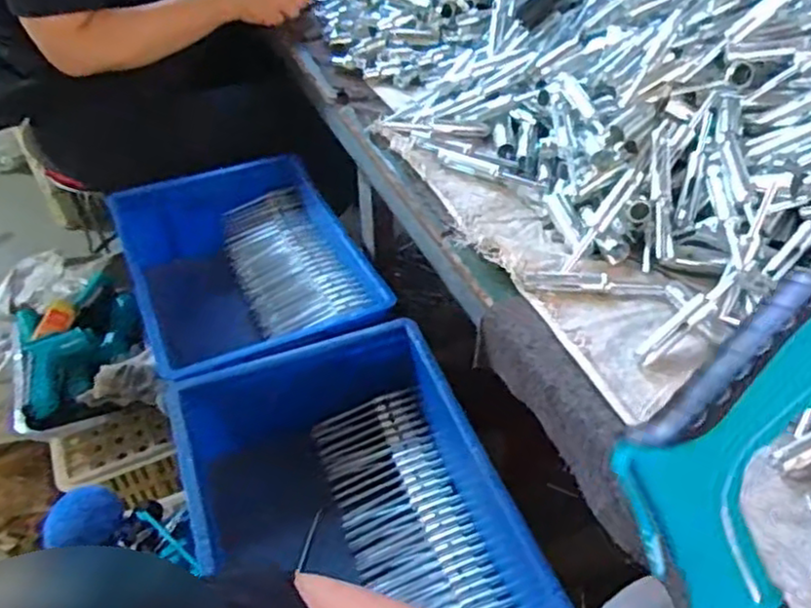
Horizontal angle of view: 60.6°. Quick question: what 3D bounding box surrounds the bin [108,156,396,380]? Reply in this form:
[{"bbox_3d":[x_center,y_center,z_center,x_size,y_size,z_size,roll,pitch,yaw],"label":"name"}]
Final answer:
[{"bbox_3d":[-0.221,-0.047,0.965,0.285,0.141,0.393,-19,47,-15],"label":"bin"}]

